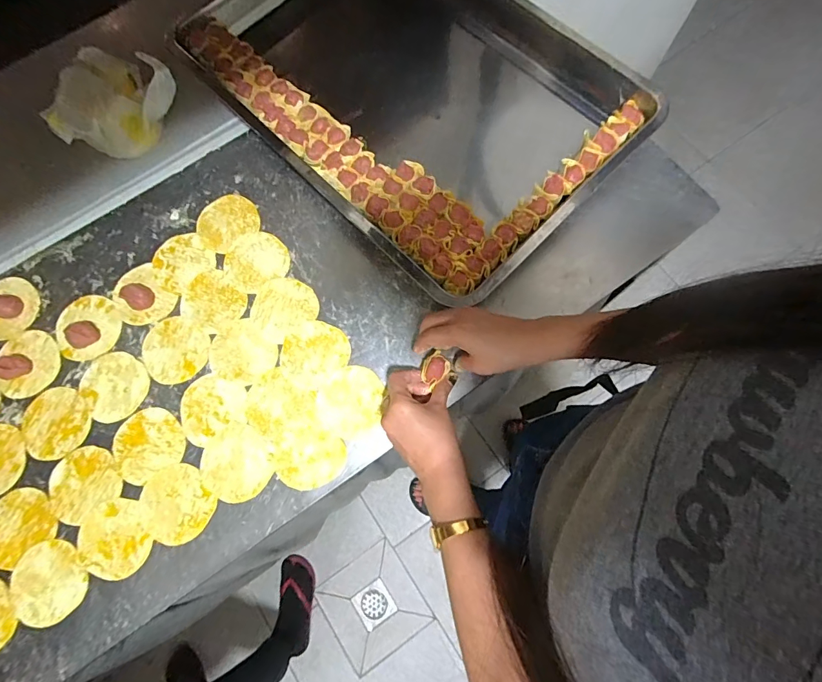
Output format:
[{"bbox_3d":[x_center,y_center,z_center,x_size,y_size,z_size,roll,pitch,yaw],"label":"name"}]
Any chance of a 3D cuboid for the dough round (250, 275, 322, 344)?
[{"bbox_3d":[-0.162,-0.042,0.534,0.084,0.004,0.072,-35,76,-7],"label":"dough round"}]

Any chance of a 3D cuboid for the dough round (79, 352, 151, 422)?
[{"bbox_3d":[-0.361,0.053,0.518,0.076,0.004,0.082,-1,75,2],"label":"dough round"}]

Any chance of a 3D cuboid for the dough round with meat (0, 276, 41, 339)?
[{"bbox_3d":[-0.519,-0.043,0.541,0.072,0.014,0.080,15,76,6],"label":"dough round with meat"}]

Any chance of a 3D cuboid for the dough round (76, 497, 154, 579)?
[{"bbox_3d":[-0.333,0.222,0.470,0.075,0.004,0.079,-1,75,2],"label":"dough round"}]

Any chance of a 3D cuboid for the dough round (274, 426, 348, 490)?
[{"bbox_3d":[-0.115,0.134,0.483,0.076,0.004,0.068,18,76,7],"label":"dough round"}]

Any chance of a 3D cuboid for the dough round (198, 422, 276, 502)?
[{"bbox_3d":[-0.200,0.141,0.487,0.082,0.004,0.081,-1,75,2],"label":"dough round"}]

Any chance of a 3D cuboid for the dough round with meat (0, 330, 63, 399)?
[{"bbox_3d":[-0.476,0.024,0.518,0.075,0.024,0.082,-1,75,2],"label":"dough round with meat"}]

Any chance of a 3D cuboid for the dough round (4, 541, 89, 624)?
[{"bbox_3d":[-0.401,0.266,0.463,0.078,0.004,0.083,-1,75,2],"label":"dough round"}]

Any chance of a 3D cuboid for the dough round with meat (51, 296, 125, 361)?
[{"bbox_3d":[-0.411,-0.018,0.533,0.082,0.013,0.081,-1,75,2],"label":"dough round with meat"}]

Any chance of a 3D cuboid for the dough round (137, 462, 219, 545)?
[{"bbox_3d":[-0.267,0.185,0.479,0.078,0.004,0.082,-1,75,2],"label":"dough round"}]

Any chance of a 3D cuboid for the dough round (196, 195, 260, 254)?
[{"bbox_3d":[-0.249,-0.162,0.569,0.081,0.004,0.074,-1,75,2],"label":"dough round"}]

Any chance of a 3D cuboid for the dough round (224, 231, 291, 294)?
[{"bbox_3d":[-0.204,-0.105,0.551,0.081,0.004,0.076,-1,75,2],"label":"dough round"}]

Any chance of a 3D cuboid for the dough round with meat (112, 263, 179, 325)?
[{"bbox_3d":[-0.348,-0.059,0.538,0.080,0.022,0.066,41,80,12],"label":"dough round with meat"}]

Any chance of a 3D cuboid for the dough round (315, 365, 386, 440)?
[{"bbox_3d":[-0.071,0.070,0.495,0.076,0.004,0.082,-1,75,2],"label":"dough round"}]

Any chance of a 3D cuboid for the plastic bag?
[{"bbox_3d":[-0.396,-0.312,0.567,0.086,0.094,0.153,39,79,11],"label":"plastic bag"}]

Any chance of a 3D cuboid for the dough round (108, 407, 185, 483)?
[{"bbox_3d":[-0.311,0.120,0.497,0.083,0.004,0.076,-1,75,2],"label":"dough round"}]

